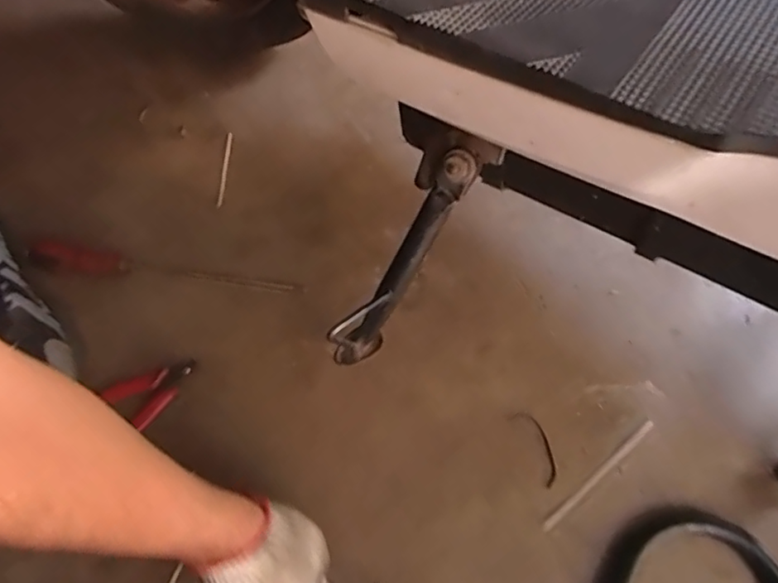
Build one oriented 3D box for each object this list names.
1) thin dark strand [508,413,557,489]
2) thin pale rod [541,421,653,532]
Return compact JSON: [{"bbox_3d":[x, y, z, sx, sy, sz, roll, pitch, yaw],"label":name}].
[{"bbox_3d":[0.145,0.150,0.547,0.025,0.005,0.074,-23,67,-9],"label":"thin dark strand"},{"bbox_3d":[0.197,0.173,0.530,0.145,0.009,0.009,-38,70,-14],"label":"thin pale rod"}]

